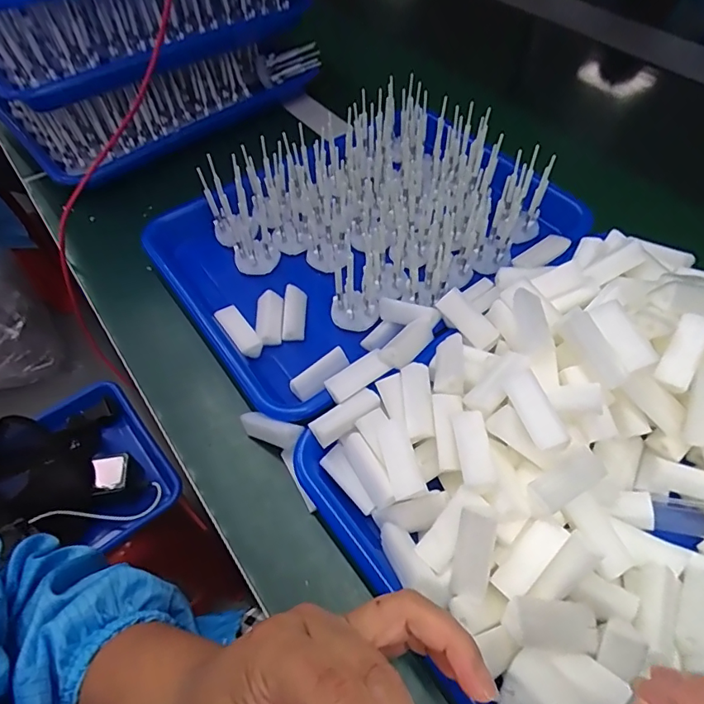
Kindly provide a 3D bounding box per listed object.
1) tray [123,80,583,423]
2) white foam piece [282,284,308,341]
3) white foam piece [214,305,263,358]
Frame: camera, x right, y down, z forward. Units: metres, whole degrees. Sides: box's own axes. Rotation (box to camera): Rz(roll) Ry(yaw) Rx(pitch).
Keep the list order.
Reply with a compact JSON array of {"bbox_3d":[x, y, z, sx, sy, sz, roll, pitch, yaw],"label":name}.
[{"bbox_3d":[0.014,-0.112,0.424,0.334,0.074,0.238,-33,60,-19],"label":"tray"},{"bbox_3d":[-0.046,-0.031,0.392,0.018,0.009,0.046,-1,70,1],"label":"white foam piece"},{"bbox_3d":[-0.087,-0.016,0.379,0.018,0.013,0.043,-33,61,-20],"label":"white foam piece"}]

